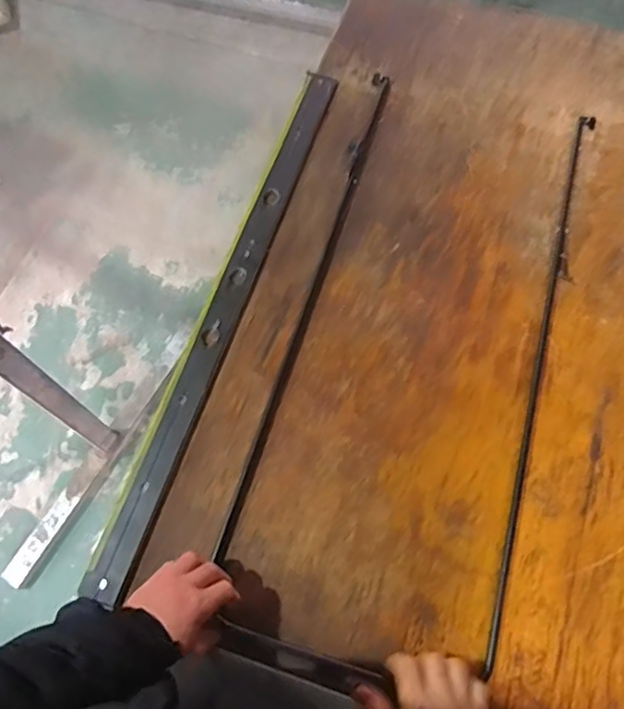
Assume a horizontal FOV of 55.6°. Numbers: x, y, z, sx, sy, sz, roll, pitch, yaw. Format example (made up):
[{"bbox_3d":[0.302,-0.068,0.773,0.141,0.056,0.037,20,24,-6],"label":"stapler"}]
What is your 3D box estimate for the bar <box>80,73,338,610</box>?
[{"bbox_3d":[-0.115,-0.094,0.845,0.048,0.017,0.834,16,66,8],"label":"bar"}]

